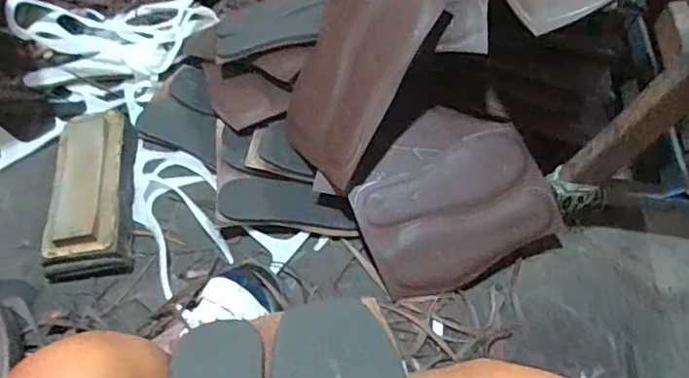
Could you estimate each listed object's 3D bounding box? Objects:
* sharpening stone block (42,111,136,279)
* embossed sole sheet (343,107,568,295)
[{"bbox_3d":[-0.342,-0.003,0.741,0.100,0.052,0.251,-8,56,-8],"label":"sharpening stone block"},{"bbox_3d":[0.135,0.009,0.696,0.238,0.029,0.207,-26,82,-5],"label":"embossed sole sheet"}]

